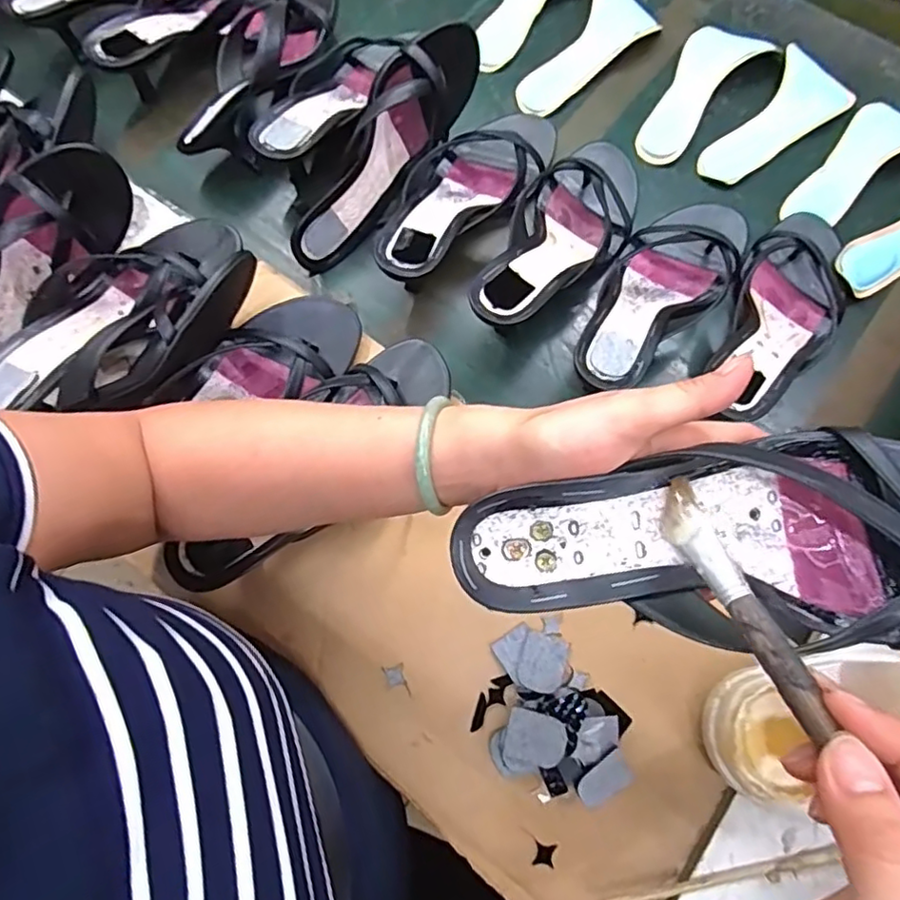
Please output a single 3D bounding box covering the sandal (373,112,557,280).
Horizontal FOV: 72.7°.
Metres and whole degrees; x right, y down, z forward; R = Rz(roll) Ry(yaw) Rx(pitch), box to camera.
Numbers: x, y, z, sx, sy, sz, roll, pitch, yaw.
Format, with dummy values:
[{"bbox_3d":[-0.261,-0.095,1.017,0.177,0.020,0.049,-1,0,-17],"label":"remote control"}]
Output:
[{"bbox_3d":[0.013,-0.233,0.539,0.096,0.049,0.245,32,61,10],"label":"sandal"}]

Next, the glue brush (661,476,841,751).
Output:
[{"bbox_3d":[0.132,0.113,0.180,0.013,0.012,0.267,-16,48,-6],"label":"glue brush"}]

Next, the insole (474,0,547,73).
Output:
[{"bbox_3d":[0.073,-0.467,0.635,0.078,0.012,0.177,40,76,12],"label":"insole"}]

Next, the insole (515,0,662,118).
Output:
[{"bbox_3d":[0.138,-0.396,0.610,0.078,0.018,0.184,32,74,10],"label":"insole"}]

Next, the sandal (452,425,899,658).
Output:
[{"bbox_3d":[0.123,0.040,0.270,0.234,0.045,0.087,-2,71,6],"label":"sandal"}]

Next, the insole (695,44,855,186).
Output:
[{"bbox_3d":[0.319,-0.315,0.592,0.079,0.010,0.183,37,75,12],"label":"insole"}]

